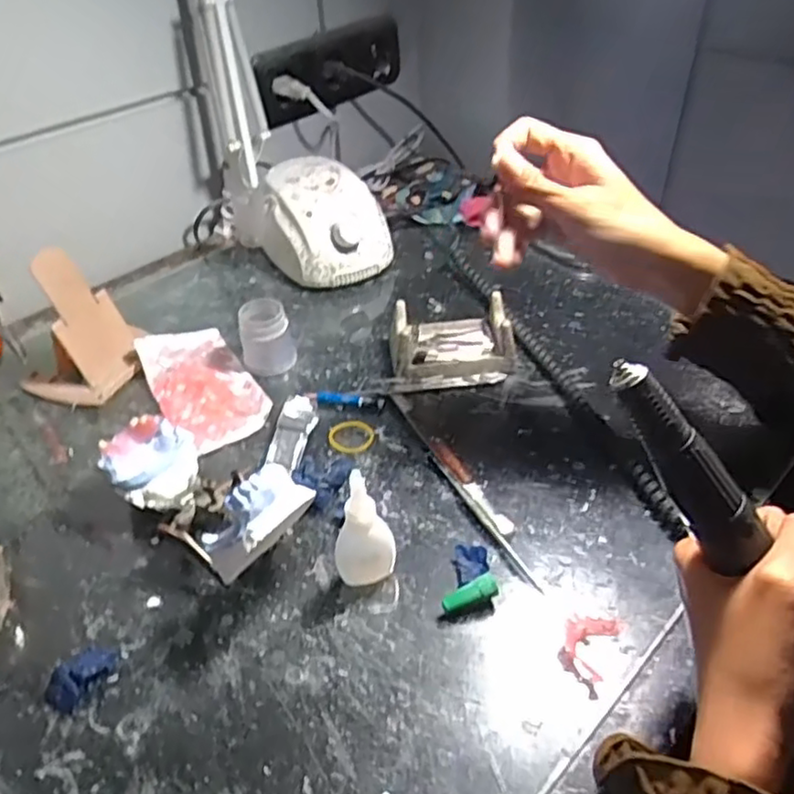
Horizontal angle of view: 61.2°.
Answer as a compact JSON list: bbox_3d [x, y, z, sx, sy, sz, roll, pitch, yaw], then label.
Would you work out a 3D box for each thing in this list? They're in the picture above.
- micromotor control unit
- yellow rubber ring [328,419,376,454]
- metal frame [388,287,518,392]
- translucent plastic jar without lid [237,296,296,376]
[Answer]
[{"bbox_3d":[-0.076,-0.174,0.673,0.102,0.084,0.136,-31,48,-28],"label":"micromotor control unit"},{"bbox_3d":[-0.035,0.029,0.505,0.033,0.005,0.033,-2,41,1],"label":"yellow rubber ring"},{"bbox_3d":[0.044,-0.049,0.560,0.102,0.041,0.083,-5,41,-2],"label":"metal frame"},{"bbox_3d":[-0.109,-0.050,0.562,0.040,0.053,0.040,-2,41,1],"label":"translucent plastic jar without lid"}]

